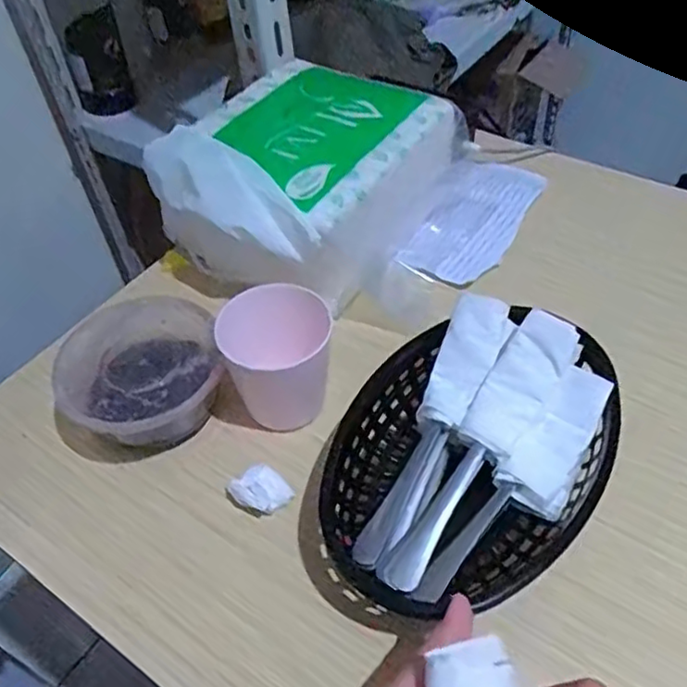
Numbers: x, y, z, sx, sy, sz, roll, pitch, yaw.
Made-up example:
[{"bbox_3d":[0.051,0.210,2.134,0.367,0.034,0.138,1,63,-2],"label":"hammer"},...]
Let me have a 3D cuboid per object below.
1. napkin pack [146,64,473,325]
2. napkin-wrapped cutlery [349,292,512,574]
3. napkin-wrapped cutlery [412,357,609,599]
[{"bbox_3d":[-0.029,-0.144,0.553,0.173,0.118,0.224,23,54,24],"label":"napkin pack"},{"bbox_3d":[0.055,0.049,0.404,0.033,0.019,0.188,21,67,23],"label":"napkin-wrapped cutlery"},{"bbox_3d":[0.104,0.081,0.374,0.033,0.029,0.174,32,58,29],"label":"napkin-wrapped cutlery"}]

